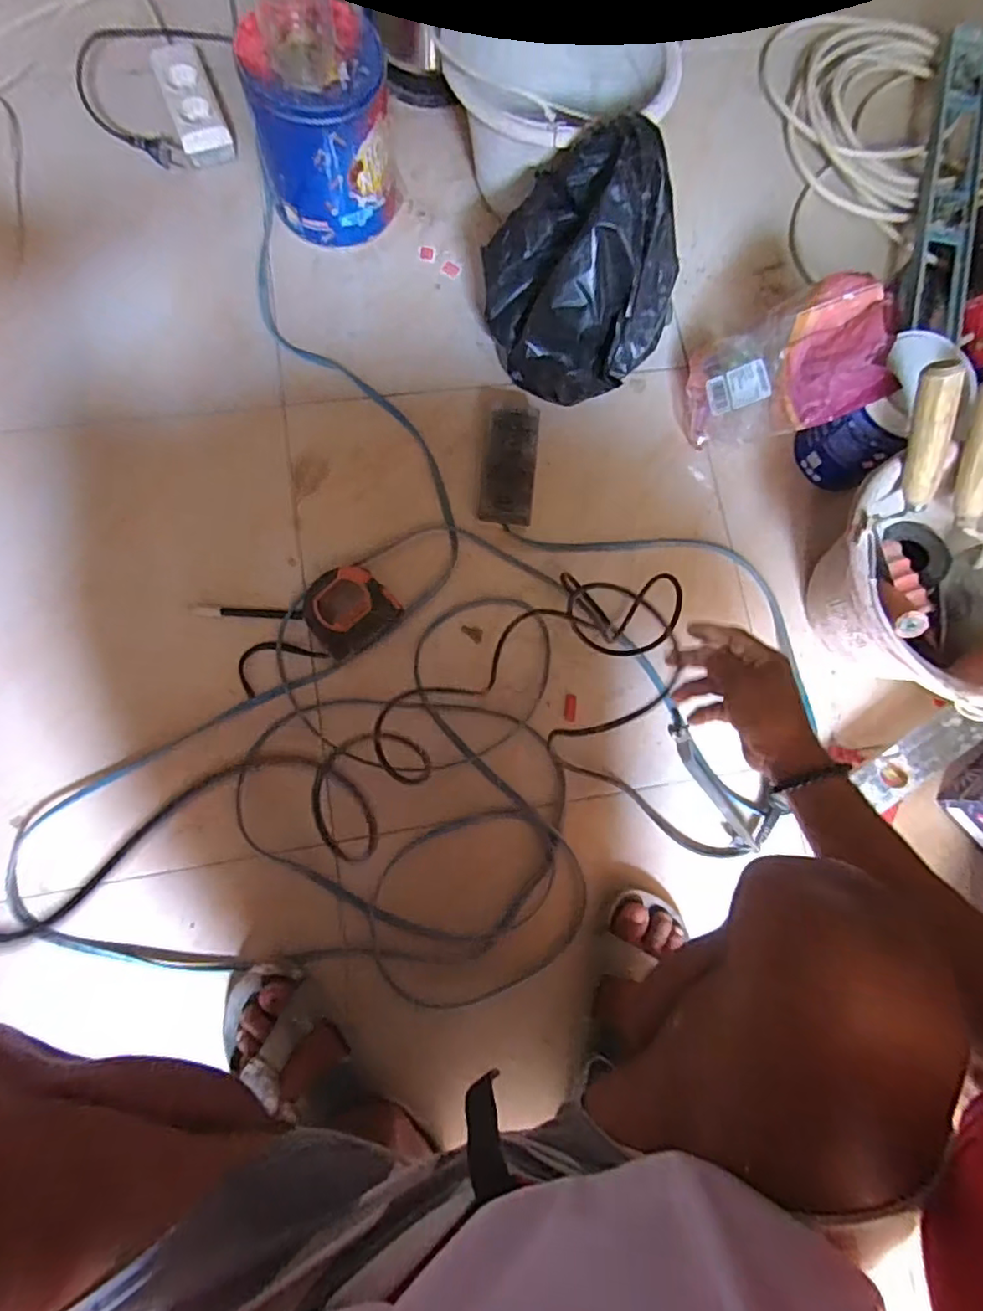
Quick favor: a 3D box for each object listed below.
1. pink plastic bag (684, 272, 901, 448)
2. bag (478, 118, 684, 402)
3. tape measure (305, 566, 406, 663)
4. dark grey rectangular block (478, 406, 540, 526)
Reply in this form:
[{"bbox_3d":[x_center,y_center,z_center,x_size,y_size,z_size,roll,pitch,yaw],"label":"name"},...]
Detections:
[{"bbox_3d":[0.318,-0.315,0.654,0.058,0.215,0.137,-15,98,-43],"label":"pink plastic bag"},{"bbox_3d":[0.094,-0.402,0.636,0.186,0.196,0.172,38,78,3],"label":"bag"},{"bbox_3d":[-0.150,-0.049,0.628,0.089,0.047,0.084,-36,87,-9],"label":"tape measure"},{"bbox_3d":[0.021,-0.216,0.675,0.058,0.022,0.132,7,94,-5],"label":"dark grey rectangular block"}]

